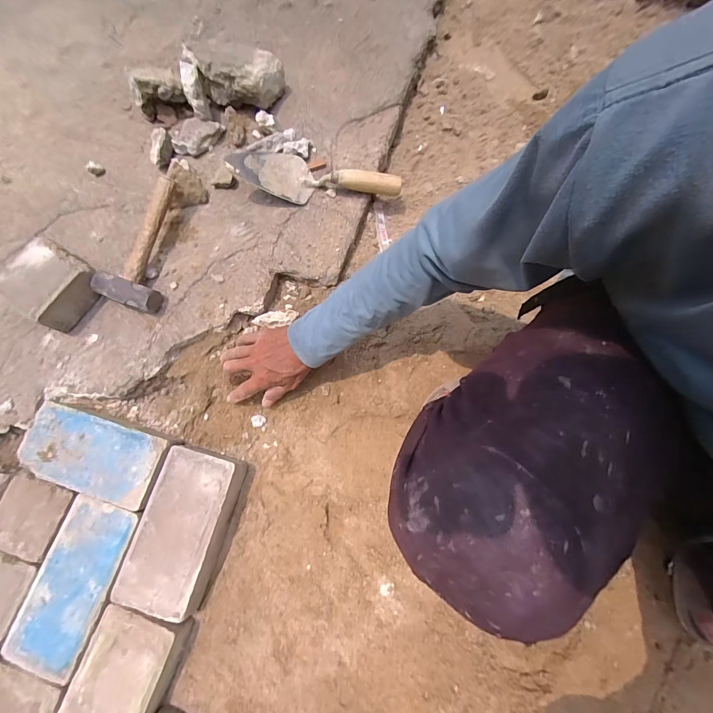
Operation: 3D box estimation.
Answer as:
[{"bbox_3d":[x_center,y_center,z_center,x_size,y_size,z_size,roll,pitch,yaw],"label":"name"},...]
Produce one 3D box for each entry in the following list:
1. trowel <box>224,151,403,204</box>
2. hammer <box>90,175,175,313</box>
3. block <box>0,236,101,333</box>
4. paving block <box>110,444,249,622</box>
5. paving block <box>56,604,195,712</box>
[{"bbox_3d":[-0.065,-0.316,0.609,0.282,0.066,0.074,2,73,2],"label":"trowel"},{"bbox_3d":[-0.356,-0.191,0.587,0.111,0.041,0.217,16,89,5],"label":"hammer"},{"bbox_3d":[-0.495,-0.114,0.574,0.115,0.075,0.116,31,78,8],"label":"block"},{"bbox_3d":[-0.246,0.247,0.512,0.116,0.059,0.212,13,73,5],"label":"paving block"},{"bbox_3d":[-0.313,0.443,0.454,0.110,0.061,0.210,19,74,7],"label":"paving block"}]

